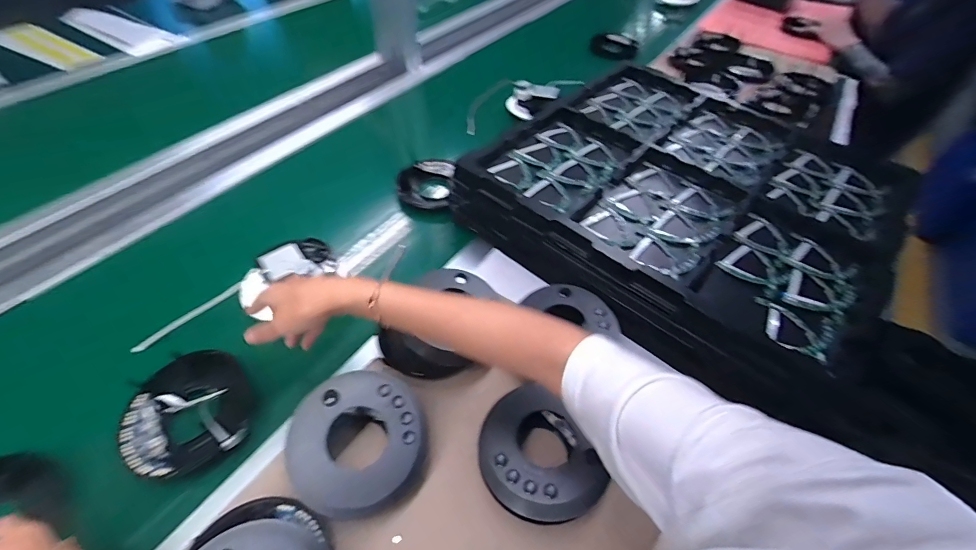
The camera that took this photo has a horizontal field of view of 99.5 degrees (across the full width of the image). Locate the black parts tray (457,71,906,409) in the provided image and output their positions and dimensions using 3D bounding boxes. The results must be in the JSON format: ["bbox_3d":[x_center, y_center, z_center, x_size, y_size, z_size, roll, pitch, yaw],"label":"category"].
[{"bbox_3d":[0.304,-0.118,0.640,0.519,0.093,0.513,-36,61,-29],"label":"black parts tray"}]

